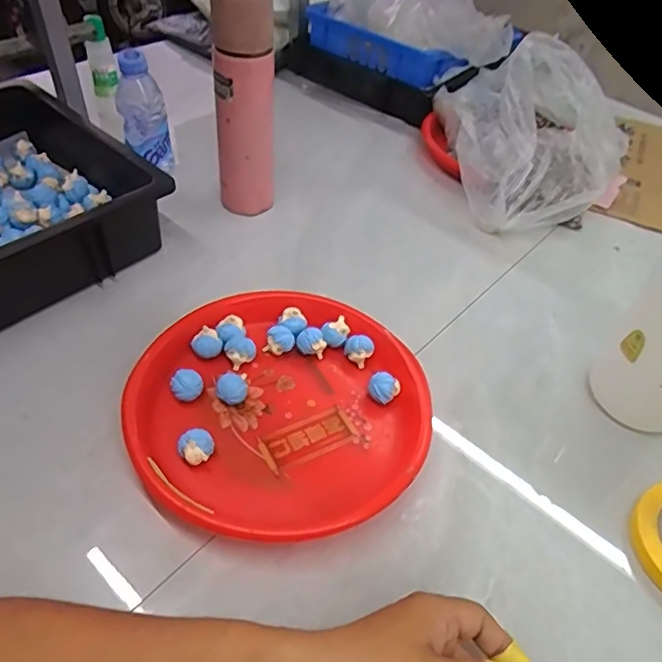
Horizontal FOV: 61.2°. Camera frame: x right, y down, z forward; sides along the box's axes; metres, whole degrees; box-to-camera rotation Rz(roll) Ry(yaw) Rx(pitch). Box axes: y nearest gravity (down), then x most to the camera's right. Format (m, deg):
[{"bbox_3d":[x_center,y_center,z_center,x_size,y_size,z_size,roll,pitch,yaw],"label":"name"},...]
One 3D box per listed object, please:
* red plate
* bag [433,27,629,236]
[{"bbox_3d":[-0.044,0.066,0.497,0.248,0.036,0.246,2,47,-3],"label":"red plate"},{"bbox_3d":[0.267,-0.248,0.709,0.196,0.204,0.140,31,52,22],"label":"bag"}]

